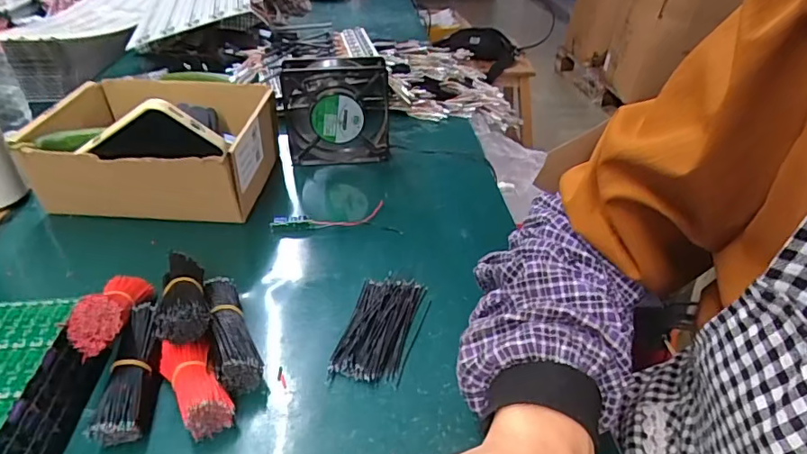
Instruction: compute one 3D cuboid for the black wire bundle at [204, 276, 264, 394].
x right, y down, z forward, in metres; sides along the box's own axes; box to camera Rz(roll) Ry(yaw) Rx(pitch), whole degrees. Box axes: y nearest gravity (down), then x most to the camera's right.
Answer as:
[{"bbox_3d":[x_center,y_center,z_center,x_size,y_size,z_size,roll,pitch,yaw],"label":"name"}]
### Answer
[{"bbox_3d":[-0.134,0.080,0.395,0.028,0.032,0.101,-15,38,-22],"label":"black wire bundle"}]

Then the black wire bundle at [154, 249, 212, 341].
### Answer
[{"bbox_3d":[-0.169,0.051,0.389,0.034,0.028,0.084,-13,37,-19],"label":"black wire bundle"}]

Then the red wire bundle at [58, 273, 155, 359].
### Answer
[{"bbox_3d":[-0.217,0.058,0.386,0.035,0.034,0.104,-10,12,-12],"label":"red wire bundle"}]

